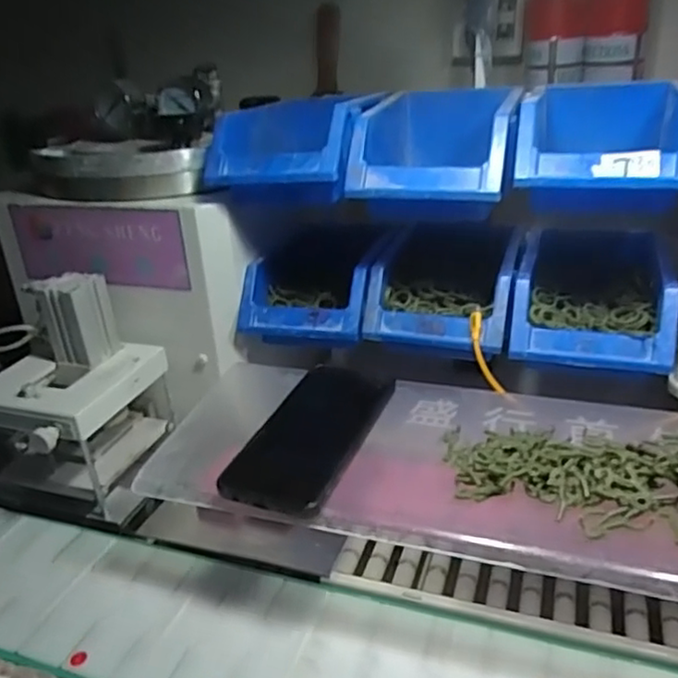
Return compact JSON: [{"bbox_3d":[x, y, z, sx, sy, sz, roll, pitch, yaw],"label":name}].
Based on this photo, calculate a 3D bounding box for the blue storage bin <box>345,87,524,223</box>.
[{"bbox_3d":[0.087,-0.160,0.567,0.123,0.091,0.194,4,27,15],"label":"blue storage bin"}]

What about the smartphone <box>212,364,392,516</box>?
[{"bbox_3d":[-0.019,0.069,0.483,0.080,0.008,0.159,8,34,22],"label":"smartphone"}]

